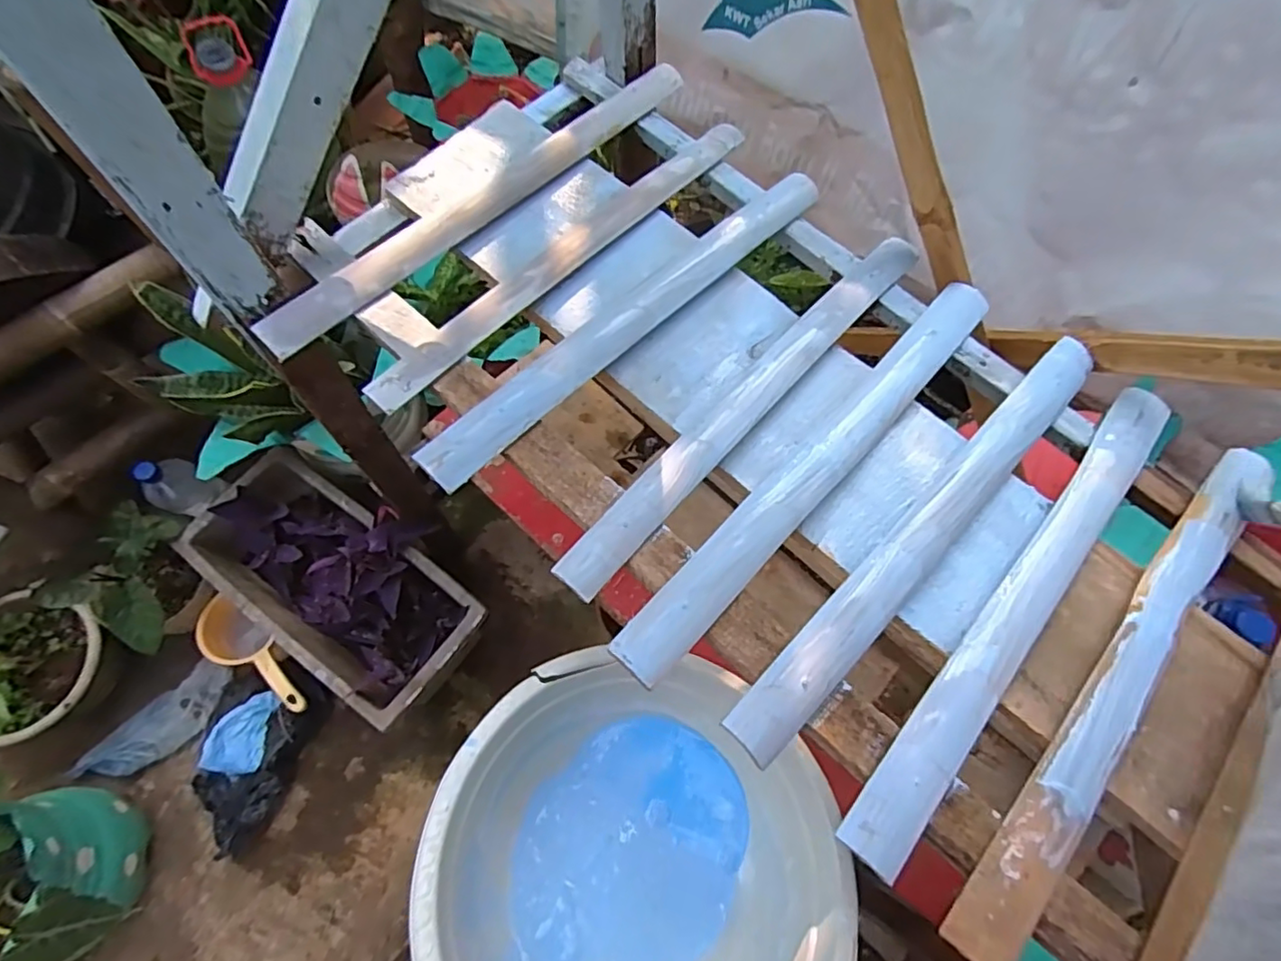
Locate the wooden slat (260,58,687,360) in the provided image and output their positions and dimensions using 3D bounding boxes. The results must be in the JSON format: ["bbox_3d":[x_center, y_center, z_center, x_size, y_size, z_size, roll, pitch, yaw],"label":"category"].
[{"bbox_3d":[-0.145,-0.284,0.592,0.048,0.019,0.505,42,73,15],"label":"wooden slat"}]

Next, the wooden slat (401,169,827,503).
[{"bbox_3d":[-0.002,-0.159,0.542,0.059,0.018,0.463,42,73,15],"label":"wooden slat"}]

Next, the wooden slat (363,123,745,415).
[{"bbox_3d":[-0.066,-0.227,0.571,0.053,0.012,0.460,41,72,14],"label":"wooden slat"}]

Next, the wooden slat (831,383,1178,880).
[{"bbox_3d":[0.293,0.085,0.454,0.043,0.033,0.456,41,72,14],"label":"wooden slat"}]

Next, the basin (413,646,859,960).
[{"bbox_3d":[-0.008,0.295,0.468,0.304,0.125,0.304,8,48,-9],"label":"basin"}]

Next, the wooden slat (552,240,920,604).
[{"bbox_3d":[0.100,-0.077,0.517,0.041,0.024,0.456,40,72,14],"label":"wooden slat"}]

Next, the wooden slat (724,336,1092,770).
[{"bbox_3d":[0.233,0.027,0.460,0.044,0.017,0.458,43,73,15],"label":"wooden slat"}]

